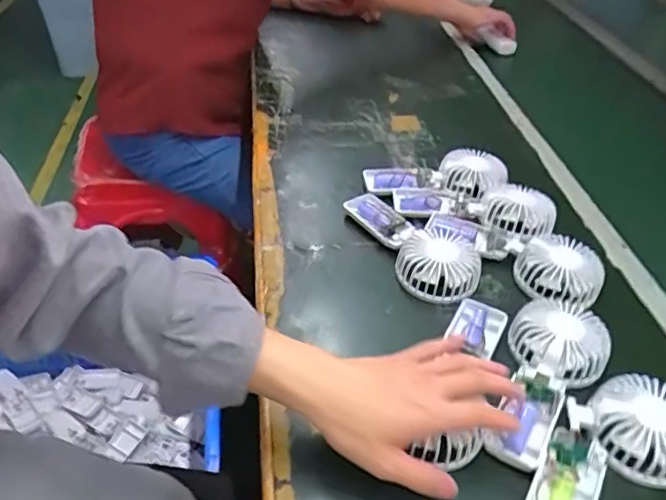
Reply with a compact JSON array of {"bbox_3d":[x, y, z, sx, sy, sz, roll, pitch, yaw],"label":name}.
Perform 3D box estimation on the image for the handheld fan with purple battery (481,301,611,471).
[{"bbox_3d":[0.185,0.111,0.500,0.082,0.032,0.171,22,49,20],"label":"handheld fan with purple battery"}]

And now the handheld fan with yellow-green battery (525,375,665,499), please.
[{"bbox_3d":[0.213,0.162,0.451,0.177,0.033,0.084,-23,47,-28],"label":"handheld fan with yellow-green battery"}]

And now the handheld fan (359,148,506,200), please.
[{"bbox_3d":[0.126,-0.097,0.729,0.169,0.036,0.071,5,39,-3],"label":"handheld fan"}]

